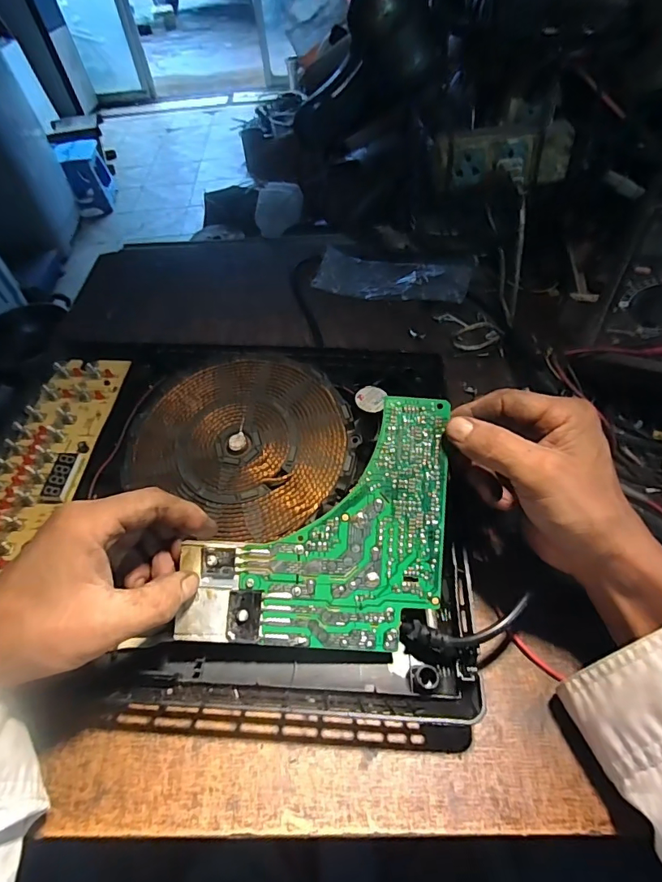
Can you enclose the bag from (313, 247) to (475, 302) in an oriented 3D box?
[{"bbox_3d":[0.071,-0.193,0.549,0.175,0.020,0.065,10,54,13],"label":"bag"}]

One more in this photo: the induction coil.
[{"bbox_3d":[-0.069,-0.004,0.373,0.179,0.009,0.146,27,67,17],"label":"induction coil"}]

